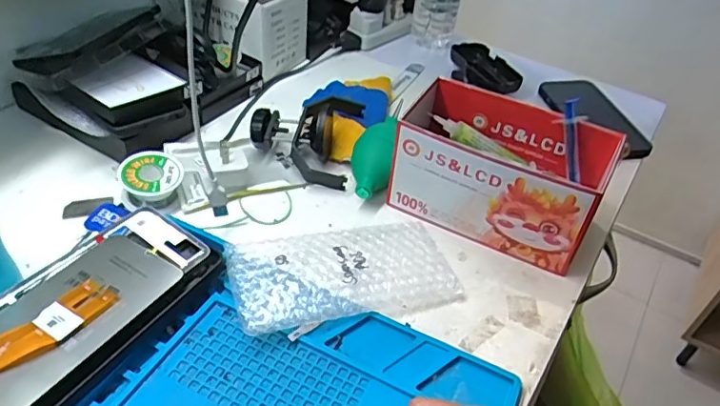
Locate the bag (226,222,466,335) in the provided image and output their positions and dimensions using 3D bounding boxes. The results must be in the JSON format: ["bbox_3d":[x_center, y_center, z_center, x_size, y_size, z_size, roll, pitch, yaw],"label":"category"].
[{"bbox_3d":[-0.013,0.052,0.436,0.172,0.017,0.090,-8,42,-16],"label":"bag"}]

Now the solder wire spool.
[{"bbox_3d":[-0.185,-0.019,0.491,0.052,0.029,0.052,4,40,-3],"label":"solder wire spool"}]

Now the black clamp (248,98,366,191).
[{"bbox_3d":[-0.055,-0.070,0.551,0.103,0.050,0.105,9,40,3],"label":"black clamp"}]

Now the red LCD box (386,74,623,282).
[{"bbox_3d":[0.121,-0.031,0.490,0.169,0.090,0.103,22,43,17],"label":"red LCD box"}]

